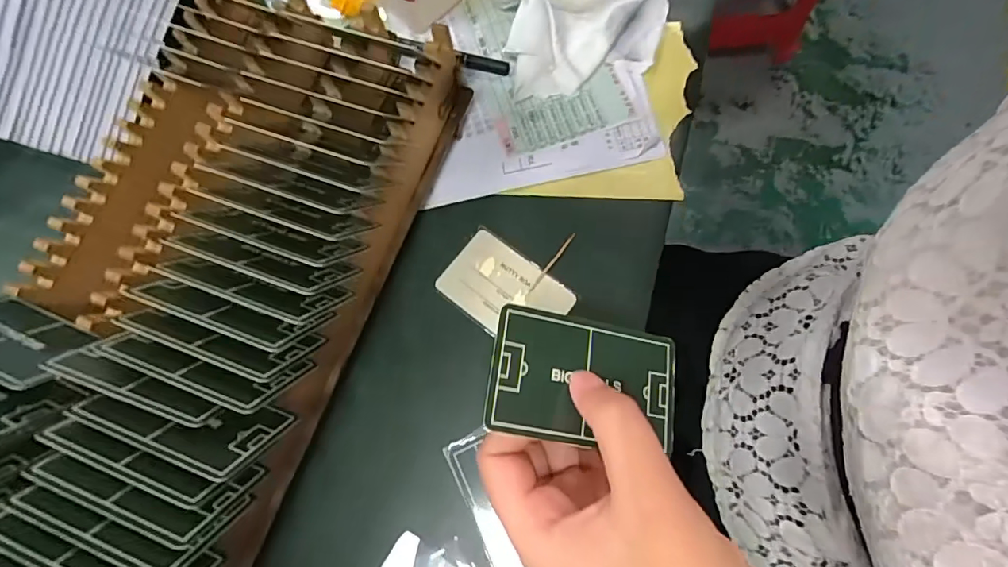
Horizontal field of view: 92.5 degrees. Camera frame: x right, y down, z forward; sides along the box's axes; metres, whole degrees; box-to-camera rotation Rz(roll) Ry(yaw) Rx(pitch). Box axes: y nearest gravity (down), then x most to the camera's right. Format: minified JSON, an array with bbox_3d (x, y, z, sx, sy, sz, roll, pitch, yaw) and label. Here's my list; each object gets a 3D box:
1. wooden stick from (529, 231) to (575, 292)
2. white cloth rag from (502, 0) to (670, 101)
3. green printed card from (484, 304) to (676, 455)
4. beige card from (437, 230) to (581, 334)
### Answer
[{"bbox_3d":[0.033,-0.015,0.333,0.004,0.004,0.053,36,78,12],"label":"wooden stick"},{"bbox_3d":[0.066,-0.197,0.374,0.132,0.027,0.081,-17,74,-3],"label":"white cloth rag"},{"bbox_3d":[0.036,0.041,0.209,0.084,0.004,0.052,13,69,-12],"label":"green printed card"},{"bbox_3d":[0.000,0.005,0.329,0.083,0.004,0.054,36,78,11],"label":"beige card"}]

